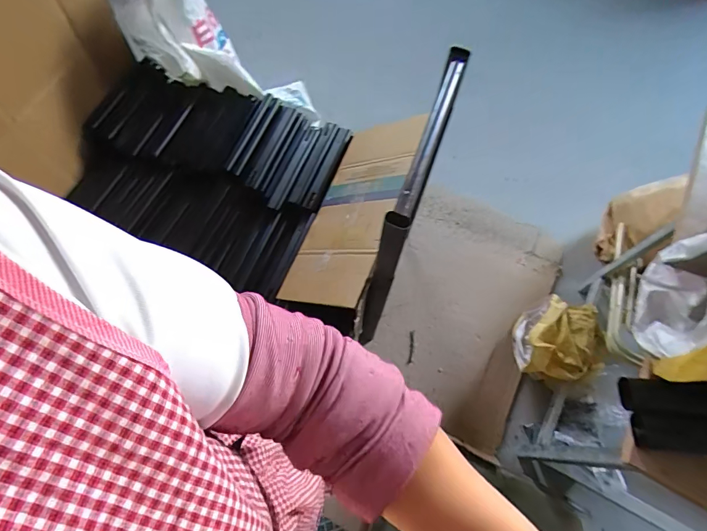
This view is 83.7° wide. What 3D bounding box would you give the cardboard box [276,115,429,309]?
[{"bbox_3d":[0.002,-0.168,1.067,0.300,0.033,0.602,-1,58,42],"label":"cardboard box"}]

